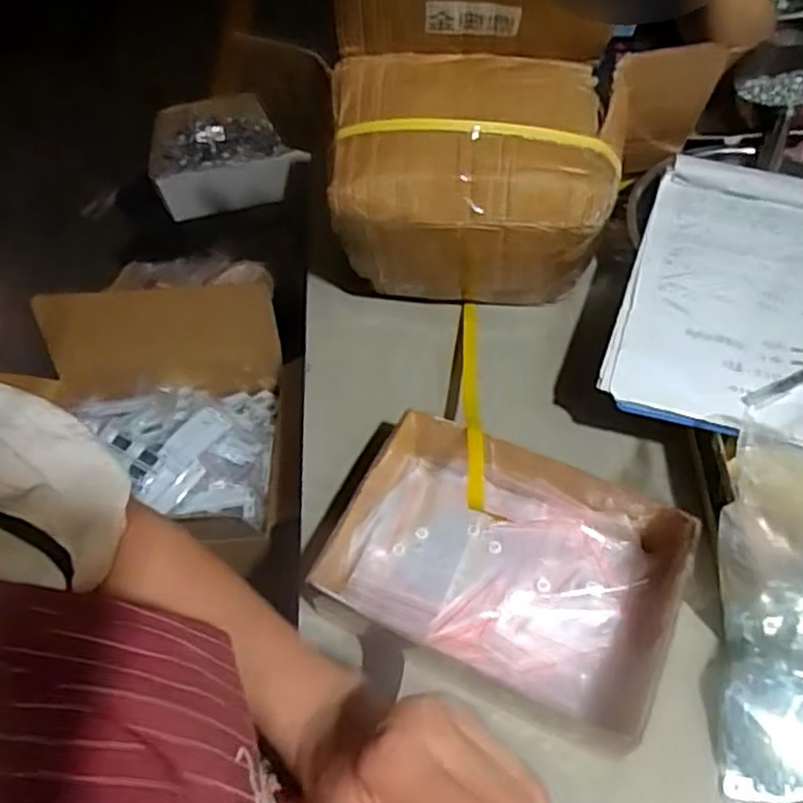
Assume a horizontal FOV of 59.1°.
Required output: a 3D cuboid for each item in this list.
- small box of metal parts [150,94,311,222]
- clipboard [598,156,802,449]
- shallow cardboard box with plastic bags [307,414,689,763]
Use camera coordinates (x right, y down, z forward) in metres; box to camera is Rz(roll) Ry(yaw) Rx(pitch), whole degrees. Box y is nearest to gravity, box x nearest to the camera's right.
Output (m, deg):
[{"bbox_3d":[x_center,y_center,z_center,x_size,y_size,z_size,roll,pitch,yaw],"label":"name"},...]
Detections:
[{"bbox_3d":[-0.315,-0.441,1.256,0.236,0.090,0.225,-16,55,-7],"label":"small box of metal parts"},{"bbox_3d":[0.318,-0.099,0.630,0.210,0.024,0.297,16,58,15],"label":"clipboard"},{"bbox_3d":[0.080,0.130,0.557,0.250,0.066,0.188,20,59,18],"label":"shallow cardboard box with plastic bags"}]

